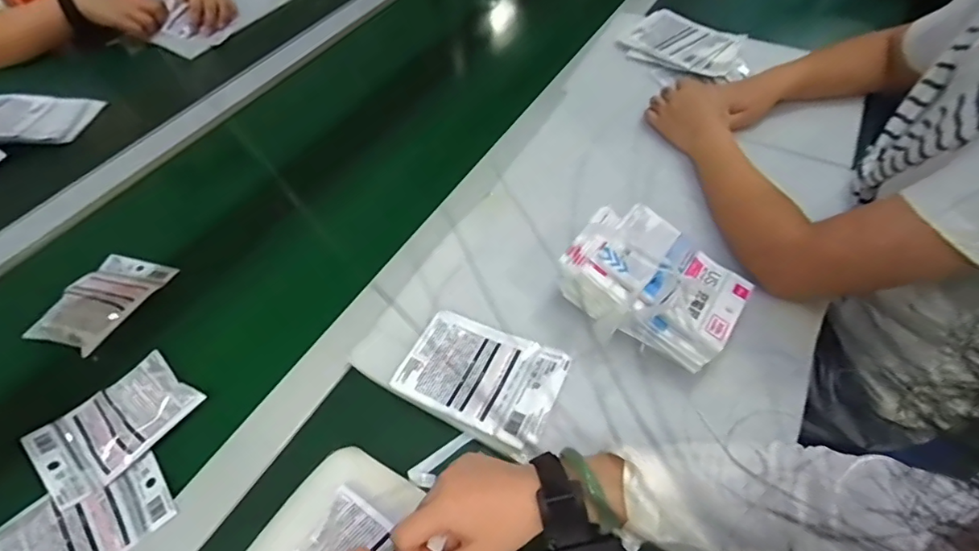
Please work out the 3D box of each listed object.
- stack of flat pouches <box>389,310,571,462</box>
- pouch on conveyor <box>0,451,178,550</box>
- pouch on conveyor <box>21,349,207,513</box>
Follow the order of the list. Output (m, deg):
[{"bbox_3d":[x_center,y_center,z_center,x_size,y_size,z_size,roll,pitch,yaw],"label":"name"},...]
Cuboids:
[{"bbox_3d":[-0.009,0.098,0.527,0.150,0.009,0.111,21,56,16],"label":"stack of flat pouches"},{"bbox_3d":[-0.345,0.214,0.453,0.126,0.021,0.081,-34,59,-22],"label":"pouch on conveyor"},{"bbox_3d":[-0.362,0.138,0.511,0.096,0.017,0.133,33,60,23],"label":"pouch on conveyor"}]

